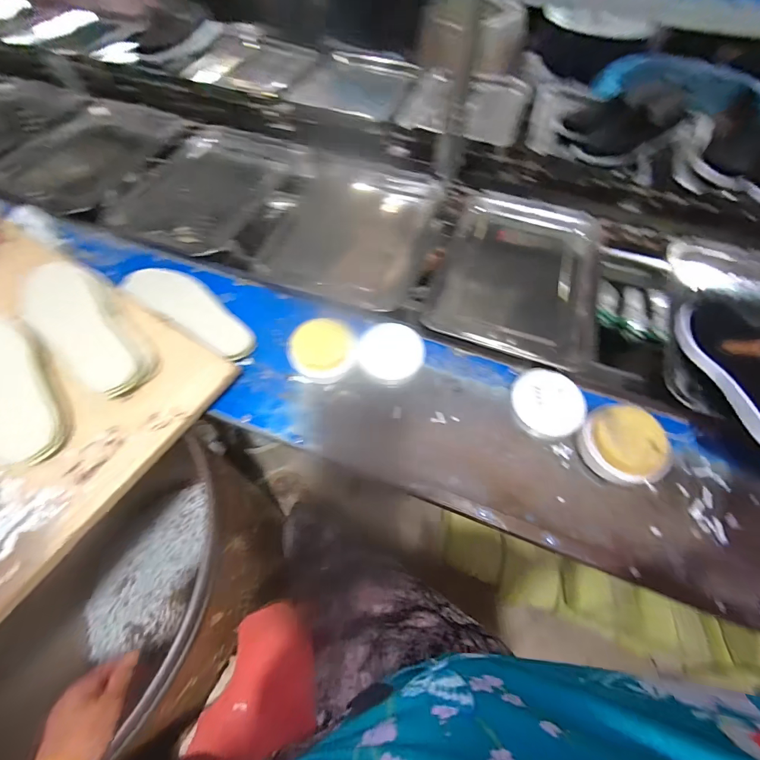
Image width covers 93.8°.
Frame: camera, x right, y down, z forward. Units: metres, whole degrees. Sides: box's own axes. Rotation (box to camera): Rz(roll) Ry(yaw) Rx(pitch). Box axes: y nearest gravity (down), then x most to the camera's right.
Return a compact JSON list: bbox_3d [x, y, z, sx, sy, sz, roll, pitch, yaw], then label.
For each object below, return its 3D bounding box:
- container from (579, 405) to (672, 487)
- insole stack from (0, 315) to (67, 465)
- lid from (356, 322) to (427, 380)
[{"bbox_3d":[0.330,0.087,0.484,0.087,0.056,0.102,-13,64,-7],"label":"container"},{"bbox_3d":[-0.480,0.008,0.457,0.094,0.015,0.228,-32,79,-14],"label":"insole stack"},{"bbox_3d":[0.019,-0.044,0.567,0.100,0.026,0.090,-1,63,-1],"label":"lid"}]

